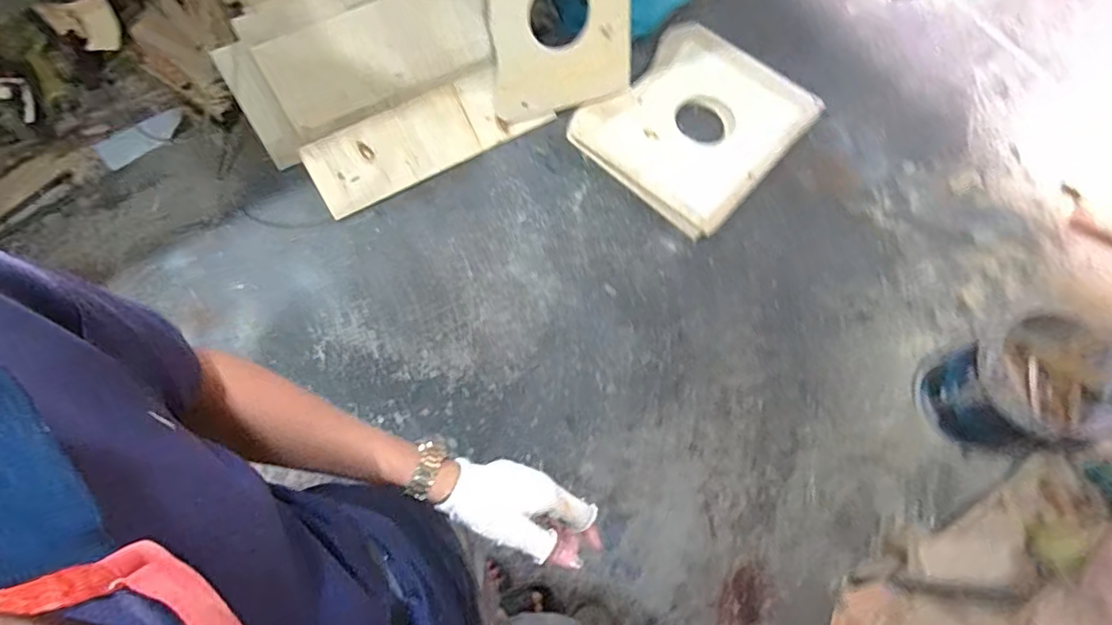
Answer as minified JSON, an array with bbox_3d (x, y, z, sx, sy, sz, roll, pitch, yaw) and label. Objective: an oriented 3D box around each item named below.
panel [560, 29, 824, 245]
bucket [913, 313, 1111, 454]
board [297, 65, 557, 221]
[{"bbox_3d":[0.431,-0.601,1.756,0.549,0.067,0.613,42,87,7],"label":"panel"},{"bbox_3d":[1.082,0.177,1.323,0.285,0.326,0.243,29,70,10],"label":"bucket"},{"bbox_3d":[-0.401,-0.550,1.773,0.749,0.040,0.245,-25,96,-4],"label":"board"}]

